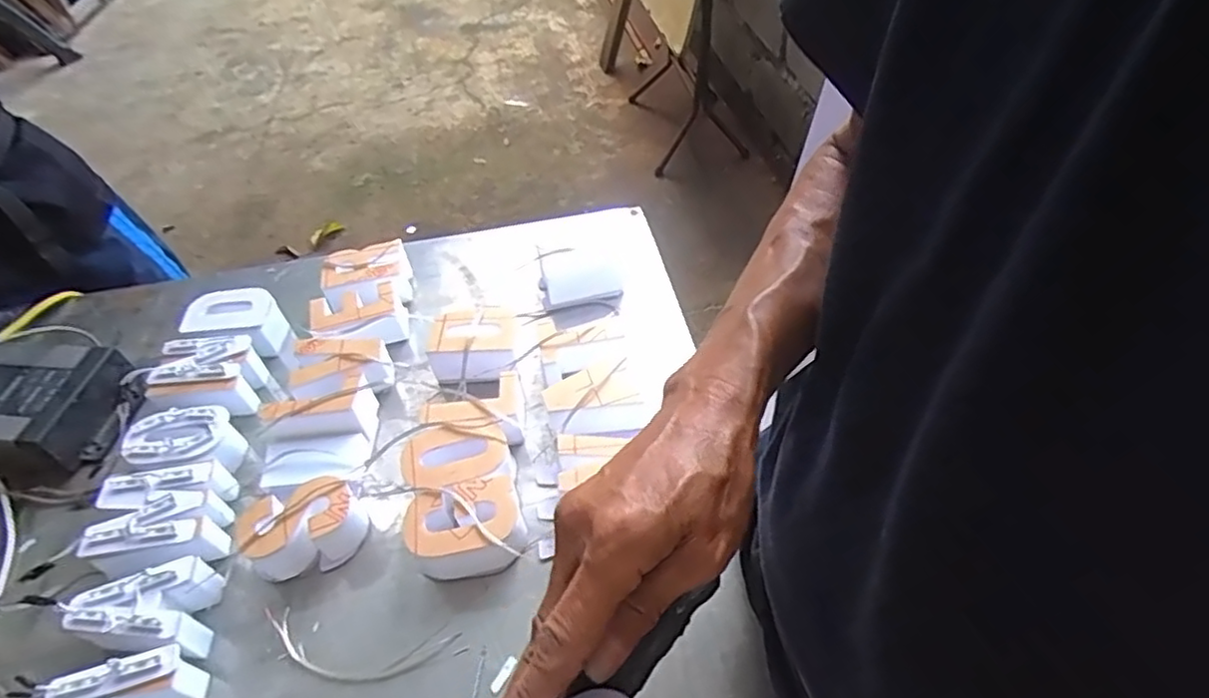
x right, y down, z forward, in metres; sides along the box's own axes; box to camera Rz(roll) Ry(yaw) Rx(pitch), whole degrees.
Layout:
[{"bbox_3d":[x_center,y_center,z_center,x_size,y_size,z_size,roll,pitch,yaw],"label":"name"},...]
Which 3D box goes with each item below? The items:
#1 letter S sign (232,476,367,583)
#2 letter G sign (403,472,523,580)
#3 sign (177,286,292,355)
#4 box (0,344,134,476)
[{"bbox_3d":[-0.236,0.141,0.515,0.089,0.044,0.057,-22,51,-13],"label":"letter S sign"},{"bbox_3d":[-0.106,0.139,0.506,0.082,0.044,0.057,-15,50,-7],"label":"letter G sign"},{"bbox_3d":[-0.372,-0.027,0.667,0.087,0.044,0.064,4,50,8],"label":"sign"},{"bbox_3d":[-0.546,0.051,0.611,0.175,0.050,0.112,0,50,5],"label":"box"}]

